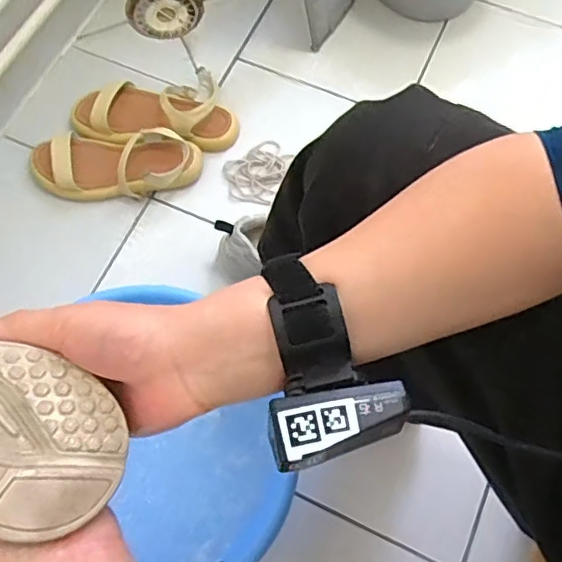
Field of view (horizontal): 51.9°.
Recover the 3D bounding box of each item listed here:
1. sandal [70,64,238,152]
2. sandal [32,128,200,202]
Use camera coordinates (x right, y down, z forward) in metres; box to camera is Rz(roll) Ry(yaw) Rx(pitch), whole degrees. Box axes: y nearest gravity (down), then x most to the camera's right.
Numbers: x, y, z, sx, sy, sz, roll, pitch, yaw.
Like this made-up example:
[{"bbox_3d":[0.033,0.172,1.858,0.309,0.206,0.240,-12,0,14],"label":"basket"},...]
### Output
[{"bbox_3d":[-0.199,-0.279,0.925,0.259,0.064,0.129,4,70,2],"label":"sandal"},{"bbox_3d":[-0.255,-0.177,0.889,0.257,0.057,0.106,4,70,2],"label":"sandal"}]

